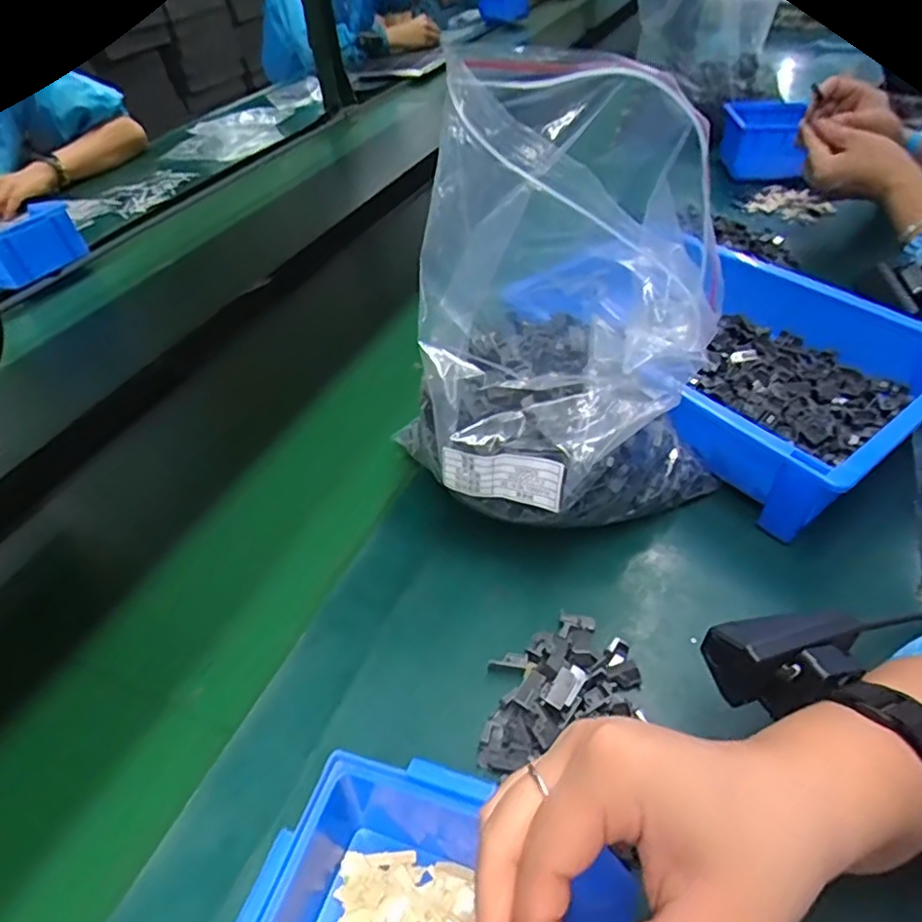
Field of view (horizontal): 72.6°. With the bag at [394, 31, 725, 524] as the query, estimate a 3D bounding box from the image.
[{"bbox_3d":[0.058,-0.086,0.400,0.186,0.256,0.188,-17,44,-14],"label":"bag"}]

